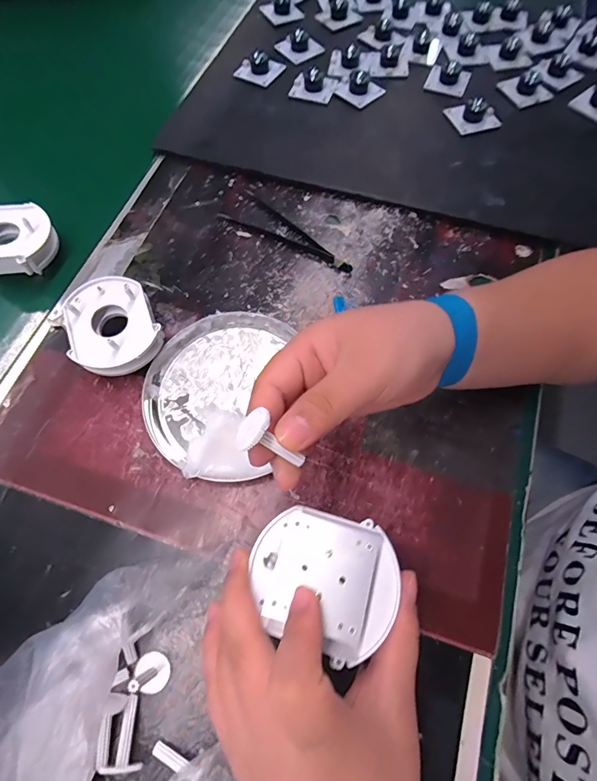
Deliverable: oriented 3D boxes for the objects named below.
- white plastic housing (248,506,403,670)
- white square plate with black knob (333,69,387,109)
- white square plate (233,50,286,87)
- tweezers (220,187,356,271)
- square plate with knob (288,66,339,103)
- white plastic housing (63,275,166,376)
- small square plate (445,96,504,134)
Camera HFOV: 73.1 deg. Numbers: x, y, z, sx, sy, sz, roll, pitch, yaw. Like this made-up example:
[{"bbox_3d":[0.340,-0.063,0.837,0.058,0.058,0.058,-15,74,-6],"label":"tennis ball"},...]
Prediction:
[{"bbox_3d":[0.012,0.086,0.181,0.068,0.021,0.059,10,68,3],"label":"white plastic housing"},{"bbox_3d":[0.065,-0.325,0.428,0.039,0.015,0.044,-39,71,-15],"label":"white square plate with black knob"},{"bbox_3d":[-0.043,-0.363,0.444,0.042,0.017,0.043,33,71,14],"label":"white square plate"},{"bbox_3d":[-0.011,-0.137,0.358,0.131,0.007,0.038,39,72,16],"label":"tweezers"},{"bbox_3d":[0.018,-0.335,0.430,0.043,0.020,0.047,21,68,9],"label":"square plate with knob"},{"bbox_3d":[-0.135,-0.044,0.302,0.060,0.037,0.069,-24,68,-10],"label":"white plastic housing"},{"bbox_3d":[0.178,-0.283,0.408,0.041,0.026,0.041,-15,67,-6],"label":"small square plate"}]

